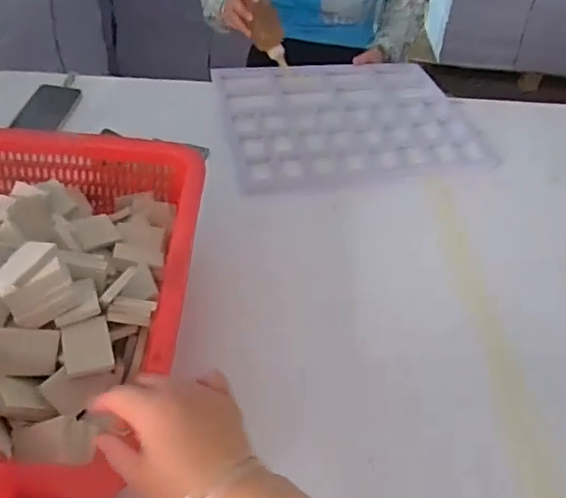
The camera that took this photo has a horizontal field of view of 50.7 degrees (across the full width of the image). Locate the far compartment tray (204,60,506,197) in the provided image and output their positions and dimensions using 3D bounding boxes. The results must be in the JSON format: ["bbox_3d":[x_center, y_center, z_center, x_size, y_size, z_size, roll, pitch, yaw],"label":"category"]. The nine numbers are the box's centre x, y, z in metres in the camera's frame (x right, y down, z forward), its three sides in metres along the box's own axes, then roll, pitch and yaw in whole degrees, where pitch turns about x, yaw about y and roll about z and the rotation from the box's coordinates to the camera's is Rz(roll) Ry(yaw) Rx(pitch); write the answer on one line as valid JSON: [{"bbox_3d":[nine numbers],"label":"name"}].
[{"bbox_3d":[0.111,-0.236,1.061,0.423,0.037,0.348,-3,42,-10],"label":"far compartment tray"}]

